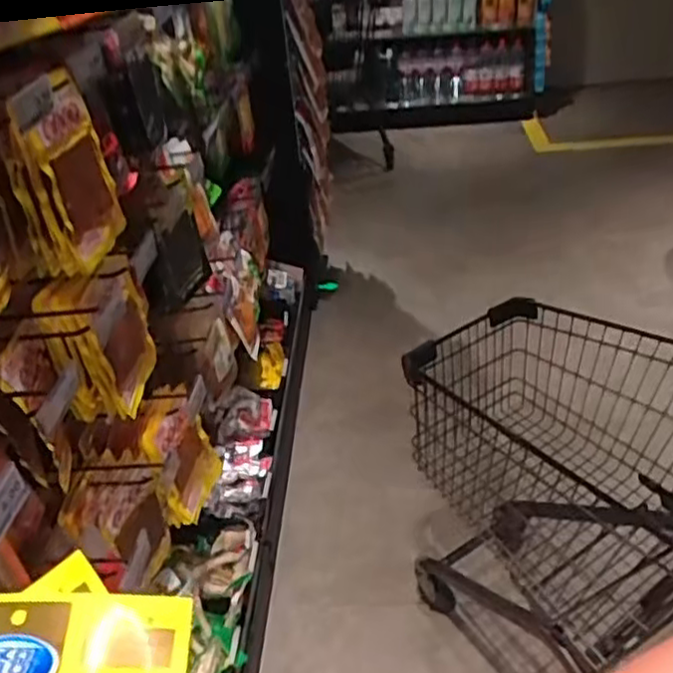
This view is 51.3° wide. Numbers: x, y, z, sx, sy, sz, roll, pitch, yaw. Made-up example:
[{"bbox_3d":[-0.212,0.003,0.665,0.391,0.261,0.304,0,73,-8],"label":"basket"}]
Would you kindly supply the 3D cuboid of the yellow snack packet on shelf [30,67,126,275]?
[{"bbox_3d":[-0.362,-0.233,0.994,0.039,0.256,0.141,-3,34,3],"label":"yellow snack packet on shelf"}]

